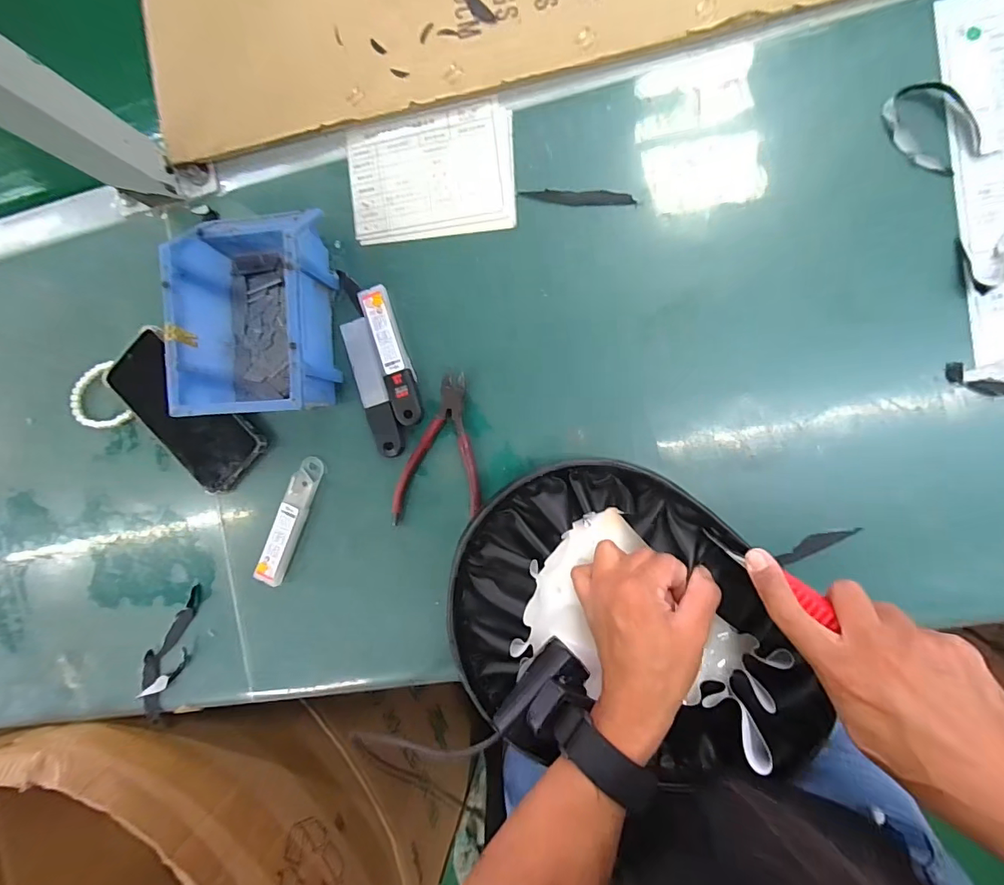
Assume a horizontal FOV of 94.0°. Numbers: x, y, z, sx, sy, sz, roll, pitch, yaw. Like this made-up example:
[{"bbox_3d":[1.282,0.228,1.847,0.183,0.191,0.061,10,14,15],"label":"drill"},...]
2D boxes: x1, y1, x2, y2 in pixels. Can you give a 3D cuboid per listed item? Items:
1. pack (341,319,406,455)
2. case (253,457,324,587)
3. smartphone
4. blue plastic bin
[{"bbox_3d":[-0.117,-0.049,0.425,0.027,0.007,0.125,-17,91,8],"label":"pack"},{"bbox_3d":[-0.200,0.074,0.440,0.025,0.012,0.125,22,95,5],"label":"case"},{"bbox_3d":[-0.307,-0.030,0.447,0.076,0.016,0.164,-44,87,7],"label":"smartphone"},{"bbox_3d":[-0.213,-0.112,0.404,0.117,0.066,0.170,-3,93,7],"label":"blue plastic bin"}]

